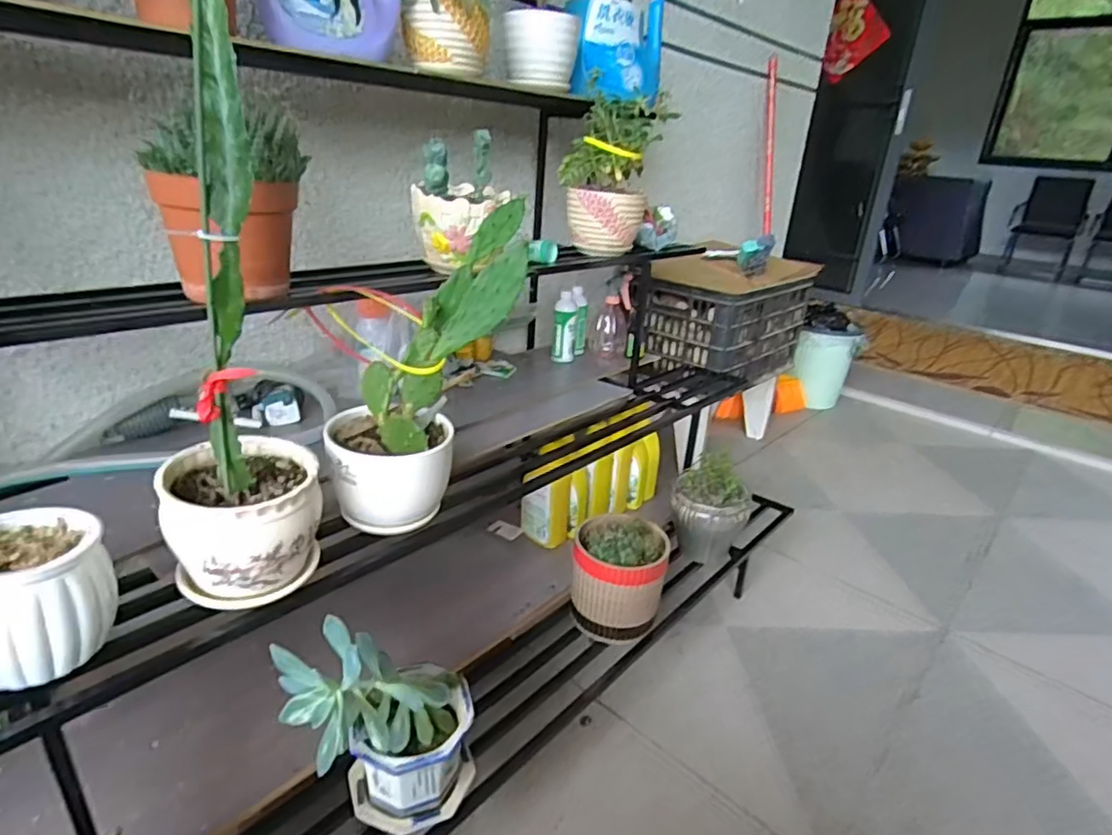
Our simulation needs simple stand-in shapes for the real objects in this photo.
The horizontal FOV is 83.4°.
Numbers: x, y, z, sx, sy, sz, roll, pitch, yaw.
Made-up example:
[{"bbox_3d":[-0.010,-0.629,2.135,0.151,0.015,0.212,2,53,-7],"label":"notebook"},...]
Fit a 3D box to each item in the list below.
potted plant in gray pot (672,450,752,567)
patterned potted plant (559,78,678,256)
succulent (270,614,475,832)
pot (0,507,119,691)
[{"bbox_3d":[0.266,0.171,1.106,0.133,0.168,0.114,14,25,20],"label":"potted plant in gray pot"},{"bbox_3d":[0.097,-0.424,1.079,0.157,0.258,0.129,2,24,-6],"label":"patterned potted plant"},{"bbox_3d":[-0.175,0.300,0.632,0.181,0.216,0.112,-6,26,-23],"label":"succulent"},{"bbox_3d":[-0.413,0.137,0.493,0.104,0.096,0.103,4,23,-2],"label":"pot"}]

